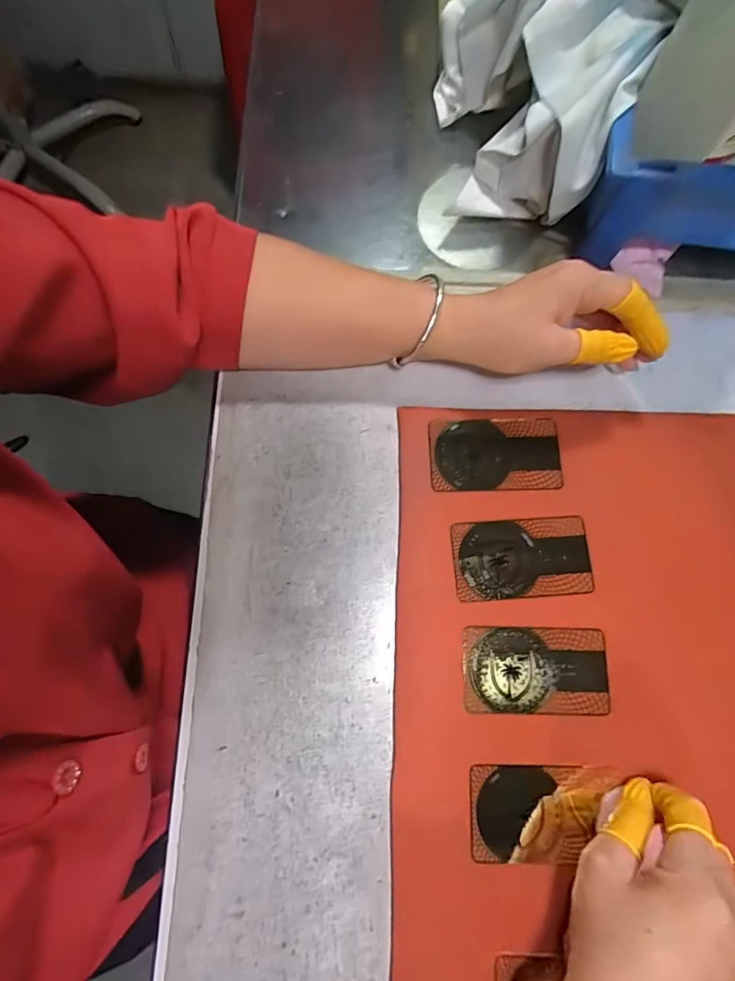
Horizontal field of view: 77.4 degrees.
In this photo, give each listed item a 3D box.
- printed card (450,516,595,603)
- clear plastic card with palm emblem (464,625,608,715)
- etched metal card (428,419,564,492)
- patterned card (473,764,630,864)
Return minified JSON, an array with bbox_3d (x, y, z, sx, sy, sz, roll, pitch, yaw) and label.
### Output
[{"bbox_3d":[0.096,0.042,0.285,0.084,0.004,0.048,-4,77,-1],"label":"printed card"},{"bbox_3d":[0.100,0.107,0.272,0.085,0.004,0.049,1,77,0],"label":"clear plastic card with palm emblem"},{"bbox_3d":[0.084,-0.024,0.301,0.083,0.004,0.048,-1,79,-2],"label":"etched metal card"},{"bbox_3d":[0.098,0.181,0.257,0.080,0.004,0.048,2,78,-1],"label":"patterned card"}]

